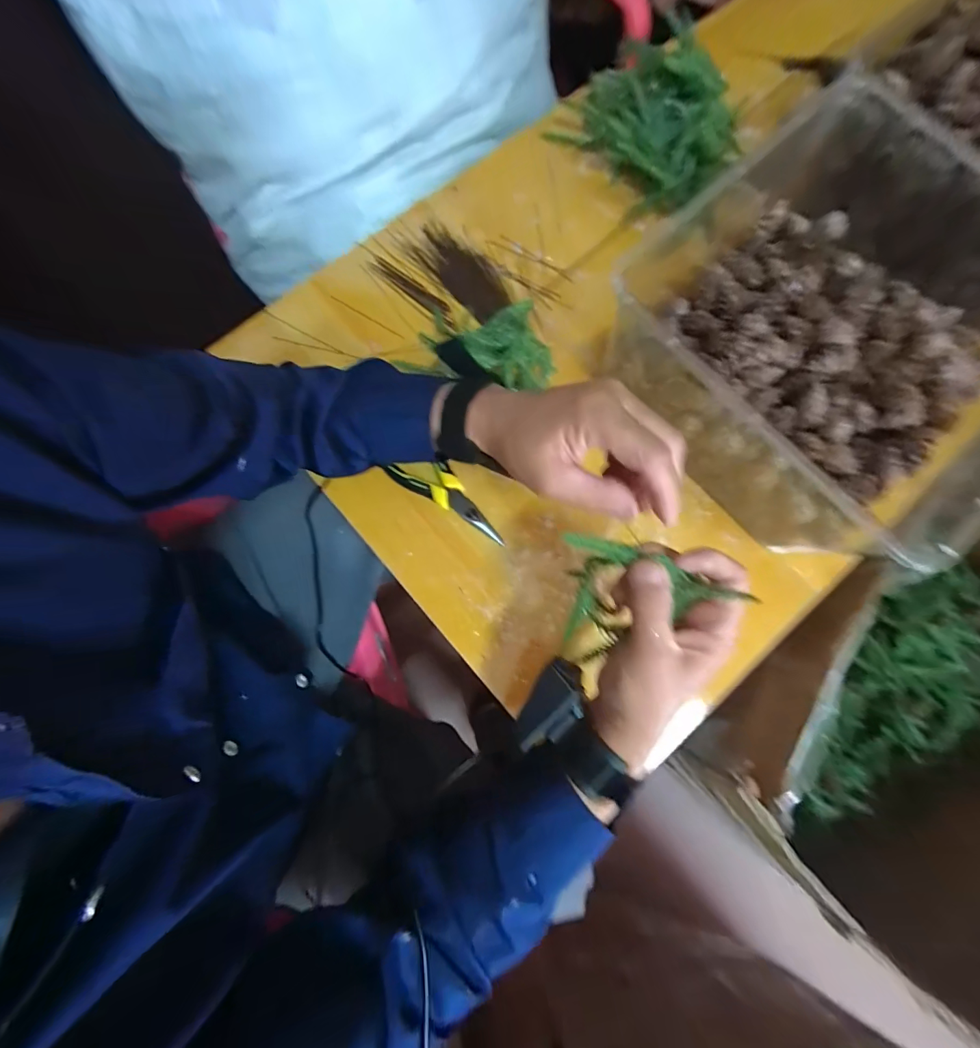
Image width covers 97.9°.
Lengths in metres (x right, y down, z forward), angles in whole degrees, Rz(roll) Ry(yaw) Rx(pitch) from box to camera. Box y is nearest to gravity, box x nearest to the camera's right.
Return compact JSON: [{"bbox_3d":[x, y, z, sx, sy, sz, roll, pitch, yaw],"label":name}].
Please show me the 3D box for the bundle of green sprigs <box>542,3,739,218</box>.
[{"bbox_3d":[0.174,-0.446,0.470,0.194,0.083,0.131,45,81,7],"label":"bundle of green sprigs"}]

